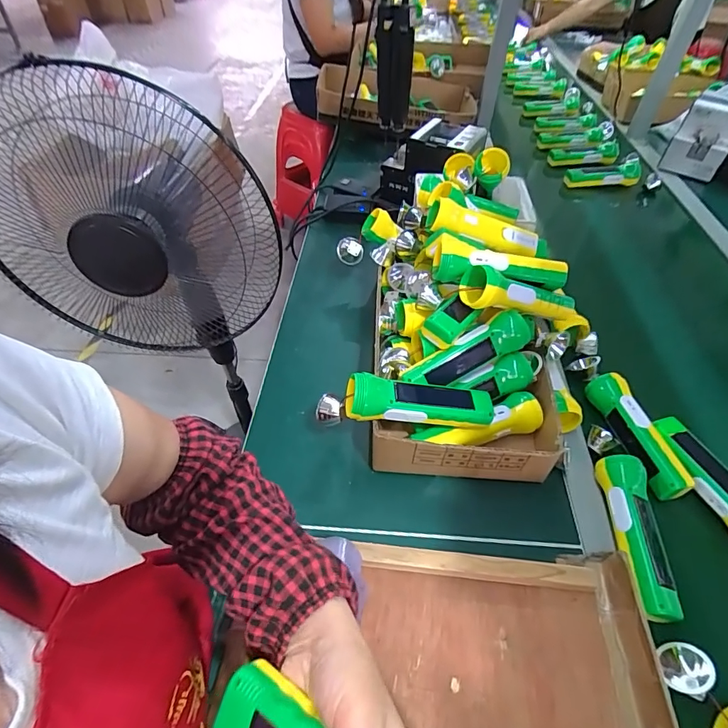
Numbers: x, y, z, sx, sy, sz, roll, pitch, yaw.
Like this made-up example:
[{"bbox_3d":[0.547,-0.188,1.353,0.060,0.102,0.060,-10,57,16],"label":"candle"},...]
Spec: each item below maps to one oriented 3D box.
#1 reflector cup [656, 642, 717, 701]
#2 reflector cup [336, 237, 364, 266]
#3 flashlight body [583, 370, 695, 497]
[{"bbox_3d":[0.296,0.280,0.394,0.041,0.019,0.040,-20,46,27],"label":"reflector cup"},{"bbox_3d":[-0.026,-0.195,0.743,0.038,0.039,0.040,-11,49,-11],"label":"reflector cup"},{"bbox_3d":[0.350,0.087,0.555,0.040,0.040,0.166,-7,49,-8],"label":"flashlight body"}]

